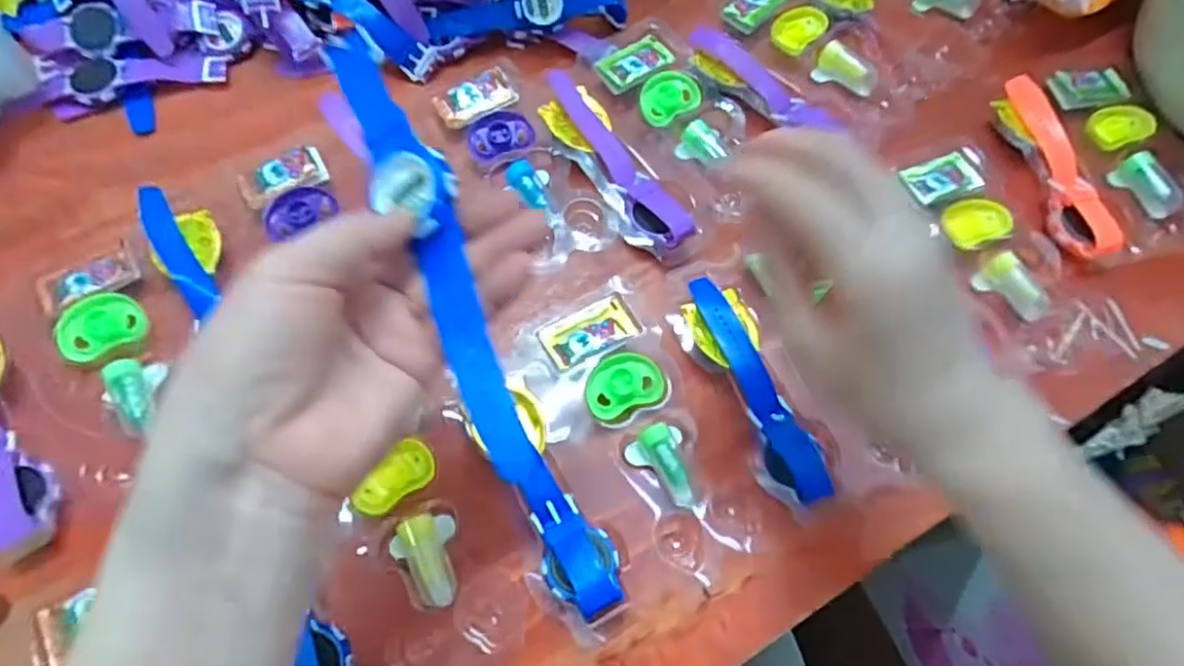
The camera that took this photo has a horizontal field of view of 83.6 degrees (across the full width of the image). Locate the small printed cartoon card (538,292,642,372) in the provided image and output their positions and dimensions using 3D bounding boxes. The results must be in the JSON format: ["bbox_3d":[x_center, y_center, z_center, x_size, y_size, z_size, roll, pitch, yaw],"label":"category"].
[{"bbox_3d":[-0.002,-0.002,0.399,0.057,0.005,0.036,-25,59,-15],"label":"small printed cartoon card"}]

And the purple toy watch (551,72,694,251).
[{"bbox_3d":[0.014,-0.117,0.440,0.023,0.019,0.147,-33,72,-16],"label":"purple toy watch"}]

